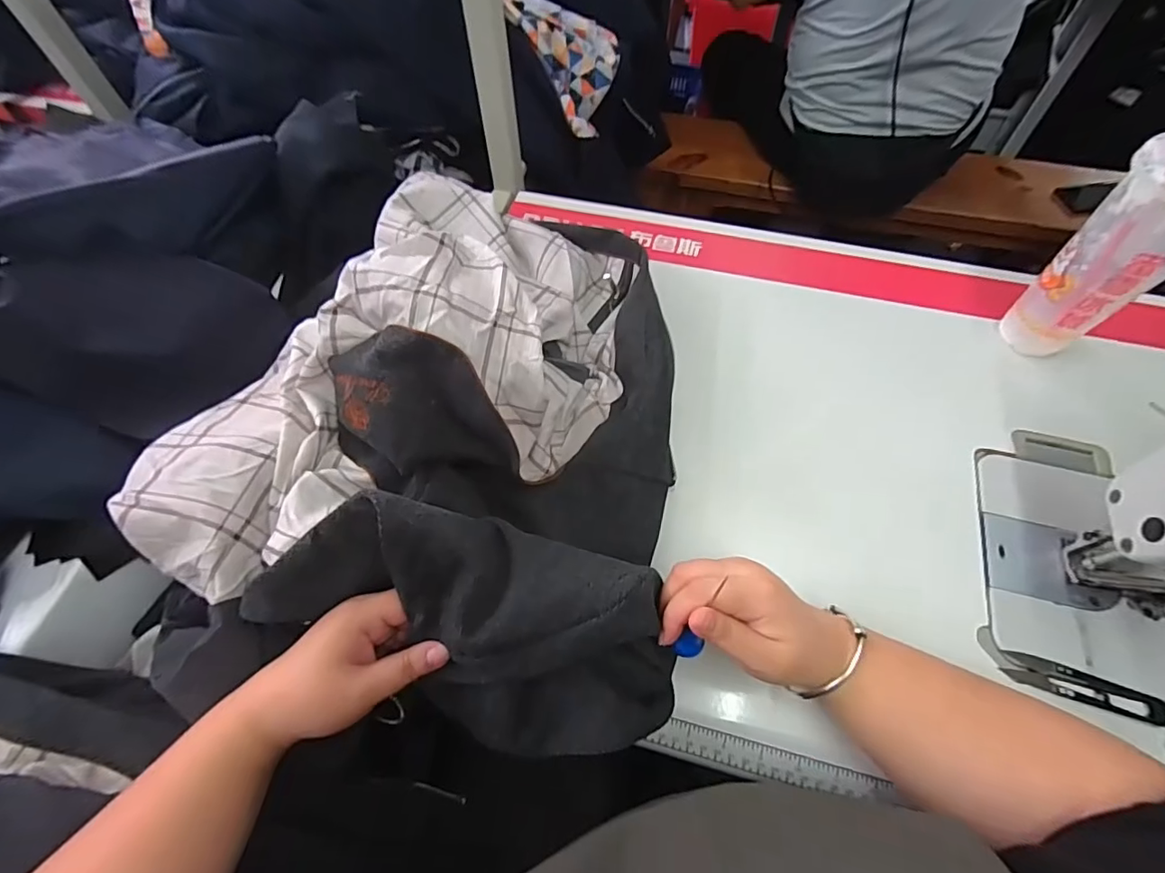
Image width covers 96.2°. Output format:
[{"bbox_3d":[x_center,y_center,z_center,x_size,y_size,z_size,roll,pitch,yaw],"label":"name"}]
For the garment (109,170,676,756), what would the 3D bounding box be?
[{"bbox_3d":[-0.096,-0.050,0.406,0.338,0.155,0.477,4,61,4],"label":"garment"}]

